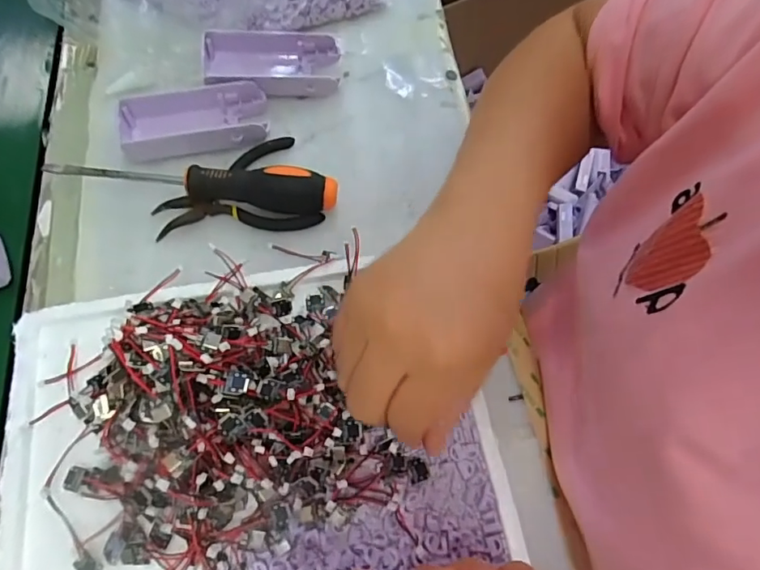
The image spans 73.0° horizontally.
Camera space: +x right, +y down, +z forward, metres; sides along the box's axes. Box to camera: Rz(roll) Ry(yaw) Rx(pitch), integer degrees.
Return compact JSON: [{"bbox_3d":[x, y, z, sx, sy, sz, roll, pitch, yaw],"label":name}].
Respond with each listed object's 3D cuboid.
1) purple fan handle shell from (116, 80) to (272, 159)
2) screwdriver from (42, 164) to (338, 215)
[{"bbox_3d":[-0.144,-0.124,0.394,0.109,0.028,0.047,-10,65,-5],"label":"purple fan handle shell"},{"bbox_3d":[-0.131,-0.072,0.369,0.196,0.031,0.024,5,66,1],"label":"screwdriver"}]

